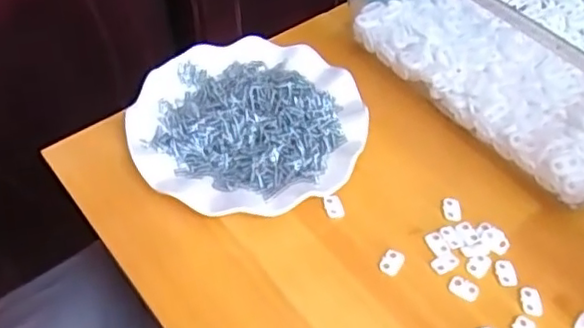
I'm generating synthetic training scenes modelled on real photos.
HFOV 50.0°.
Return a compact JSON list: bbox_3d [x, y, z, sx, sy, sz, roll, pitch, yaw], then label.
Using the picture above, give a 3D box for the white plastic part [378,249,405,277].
[{"bbox_3d":[0.069,0.068,0.434,0.014,0.004,0.020,23,53,19],"label":"white plastic part"}]

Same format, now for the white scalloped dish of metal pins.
[{"bbox_3d":[-0.038,-0.029,0.503,0.176,0.027,0.181,0,49,0],"label":"white scalloped dish of metal pins"}]

